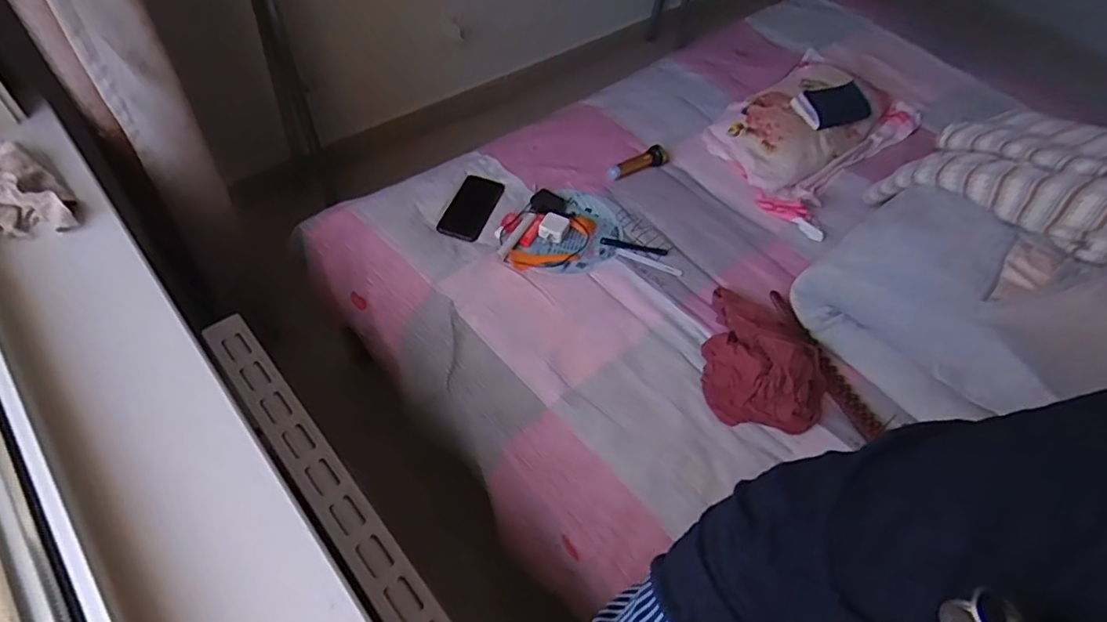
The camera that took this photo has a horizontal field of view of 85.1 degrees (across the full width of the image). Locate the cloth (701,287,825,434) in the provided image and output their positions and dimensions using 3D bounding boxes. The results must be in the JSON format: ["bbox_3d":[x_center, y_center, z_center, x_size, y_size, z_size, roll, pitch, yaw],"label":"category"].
[{"bbox_3d":[0.342,0.055,0.971,0.186,0.074,0.244,11,53,2],"label":"cloth"}]

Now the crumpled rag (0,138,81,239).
[{"bbox_3d":[-0.675,-0.151,0.738,0.195,0.052,0.105,34,57,19],"label":"crumpled rag"}]

